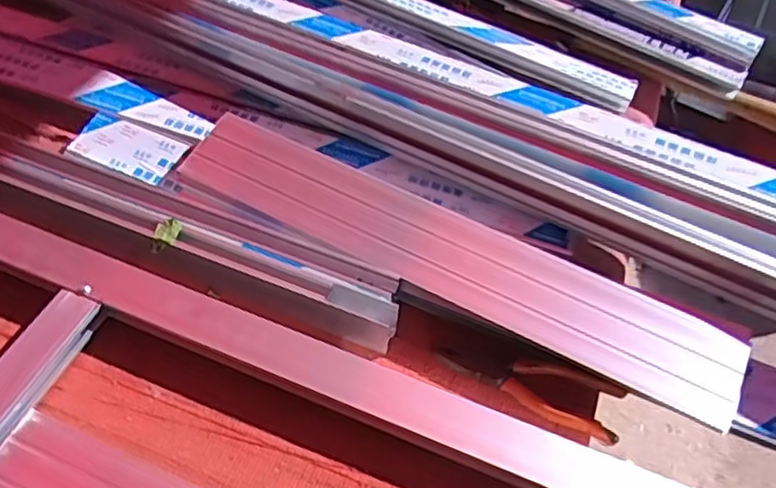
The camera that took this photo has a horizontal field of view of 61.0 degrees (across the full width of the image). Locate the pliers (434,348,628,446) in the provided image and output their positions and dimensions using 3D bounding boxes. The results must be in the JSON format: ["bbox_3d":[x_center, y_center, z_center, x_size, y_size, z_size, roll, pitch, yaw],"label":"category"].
[{"bbox_3d":[0.128,0.125,0.598,0.162,0.018,0.050,23,49,13],"label":"pliers"}]

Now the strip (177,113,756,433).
[{"bbox_3d":[0.056,0.002,0.634,0.555,0.011,0.103,24,65,14],"label":"strip"}]

